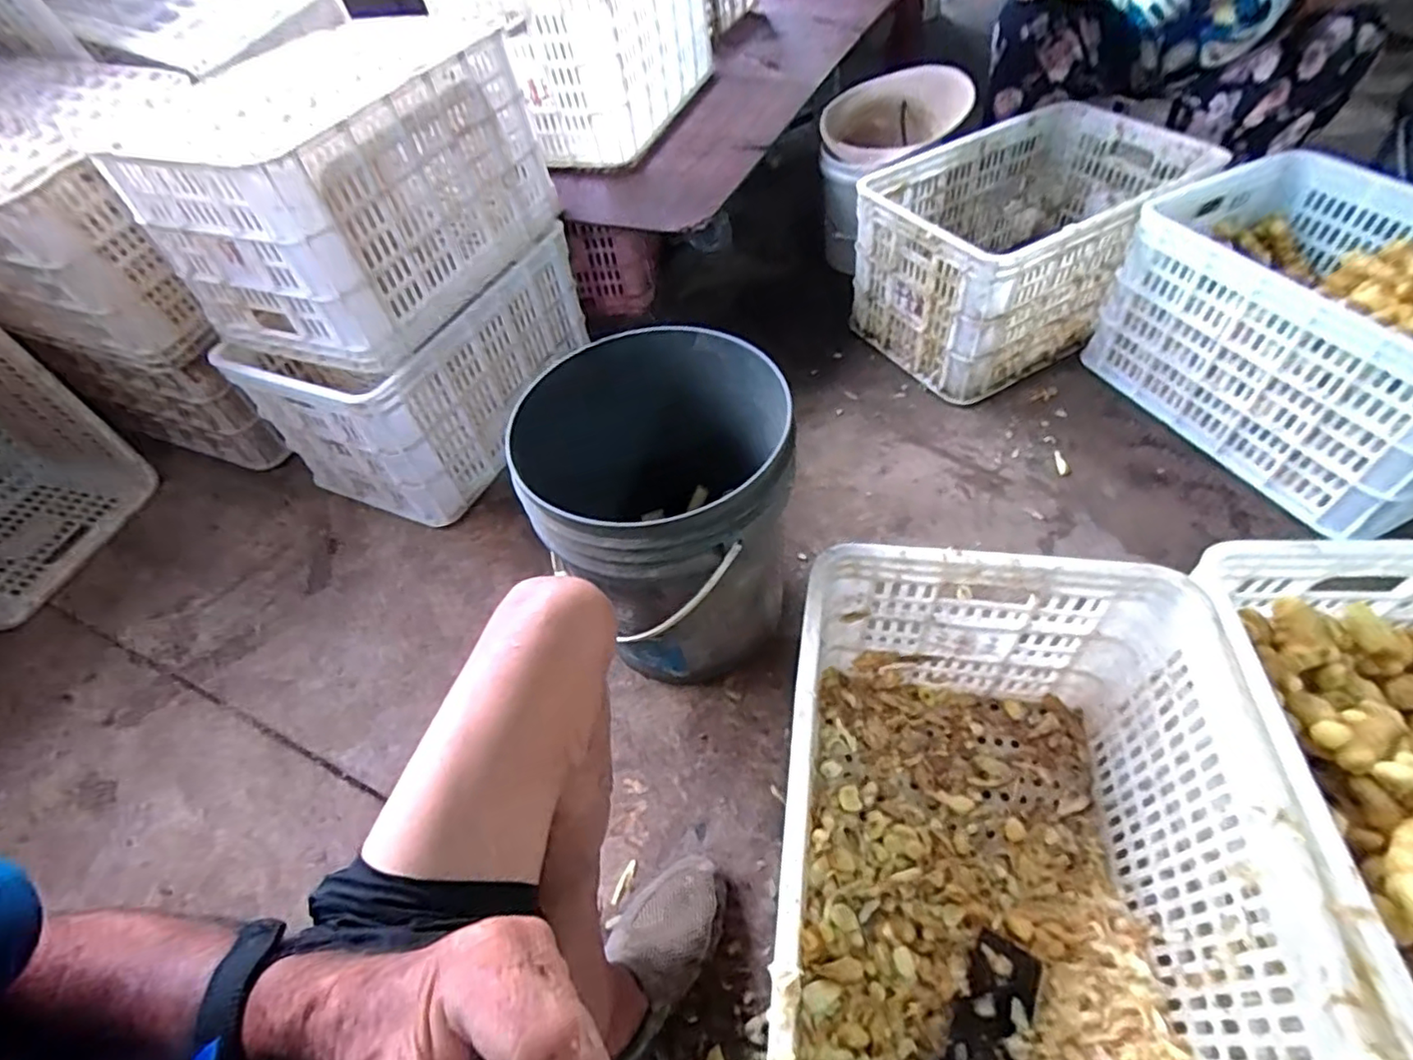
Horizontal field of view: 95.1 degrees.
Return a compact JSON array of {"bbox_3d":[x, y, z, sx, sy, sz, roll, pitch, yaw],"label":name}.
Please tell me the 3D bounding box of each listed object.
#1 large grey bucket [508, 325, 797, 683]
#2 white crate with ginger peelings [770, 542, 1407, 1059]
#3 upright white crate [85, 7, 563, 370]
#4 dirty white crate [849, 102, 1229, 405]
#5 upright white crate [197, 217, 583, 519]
[{"bbox_3d":[-0.036,-0.006,0.814,0.268,0.377,0.308,-5,51,2],"label":"large grey bucket"},{"bbox_3d":[0.257,0.318,0.585,0.362,0.293,0.510,4,52,9],"label":"white crate with ginger peelings"},{"bbox_3d":[-0.526,-0.531,0.986,0.357,0.287,0.496,16,55,18],"label":"upright white crate"},{"bbox_3d":[0.585,-0.533,1.227,0.537,0.286,0.365,-26,54,-14],"label":"dirty white crate"},{"bbox_3d":[-0.507,-0.309,1.181,0.362,0.277,0.496,19,56,20],"label":"upright white crate"}]

